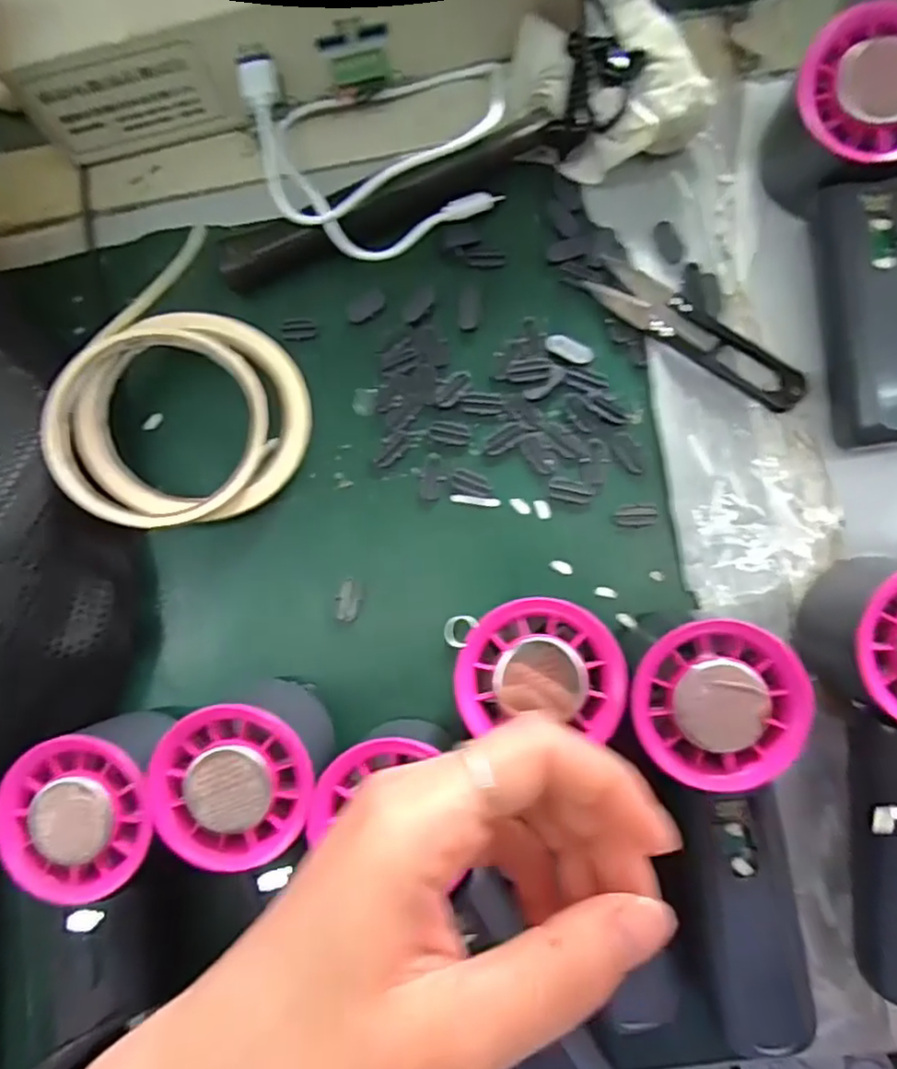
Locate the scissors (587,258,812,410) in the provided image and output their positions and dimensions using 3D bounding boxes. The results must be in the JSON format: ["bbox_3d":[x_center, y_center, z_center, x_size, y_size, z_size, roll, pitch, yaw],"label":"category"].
[{"bbox_3d":[0.106,-0.087,0.280,0.100,0.008,0.022,35,87,7],"label":"scissors"}]

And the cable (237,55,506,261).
[{"bbox_3d":[-0.029,-0.167,0.287,0.107,0.034,0.089,-12,83,3],"label":"cable"}]

